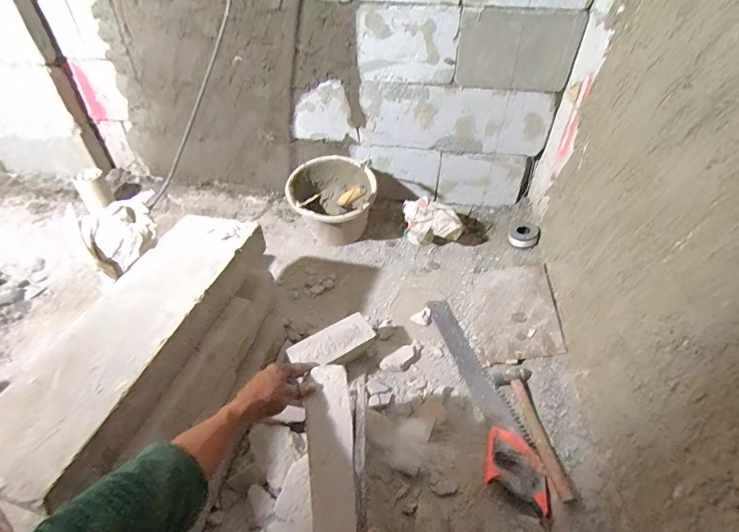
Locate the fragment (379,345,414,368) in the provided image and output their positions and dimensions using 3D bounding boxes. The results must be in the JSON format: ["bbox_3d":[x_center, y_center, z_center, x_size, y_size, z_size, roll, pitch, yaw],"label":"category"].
[{"bbox_3d":[0.070,0.233,1.008,0.090,0.025,0.038,-23,48,-24],"label":"fragment"}]

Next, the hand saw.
[{"bbox_3d":[0.248,0.282,0.958,0.115,0.037,0.568,-8,44,-10],"label":"hand saw"}]

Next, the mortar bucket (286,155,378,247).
[{"bbox_3d":[-0.120,-0.180,1.305,0.270,0.238,0.279,-5,43,-6],"label":"mortar bucket"}]

